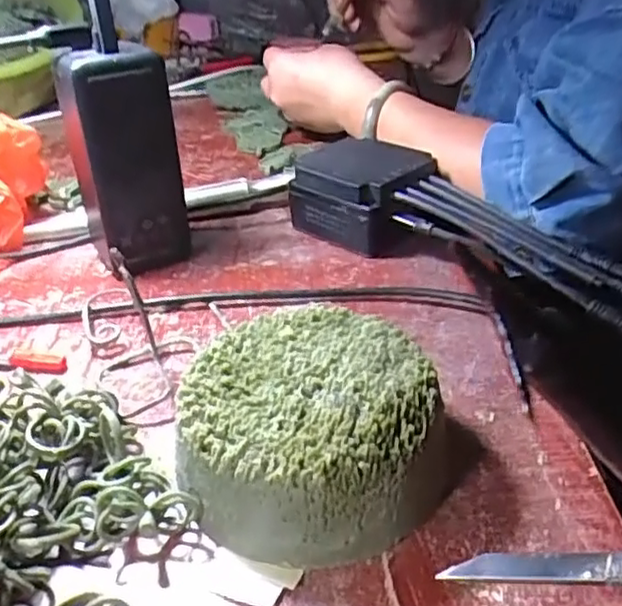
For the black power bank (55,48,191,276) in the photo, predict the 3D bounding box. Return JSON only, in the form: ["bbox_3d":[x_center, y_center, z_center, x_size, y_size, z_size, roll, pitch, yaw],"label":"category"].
[{"bbox_3d":[-0.109,-0.081,0.396,0.059,0.130,0.033,-11,33,-14],"label":"black power bank"}]

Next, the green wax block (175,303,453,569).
[{"bbox_3d":[0.001,0.049,0.264,0.102,0.045,0.100,18,37,29],"label":"green wax block"}]

